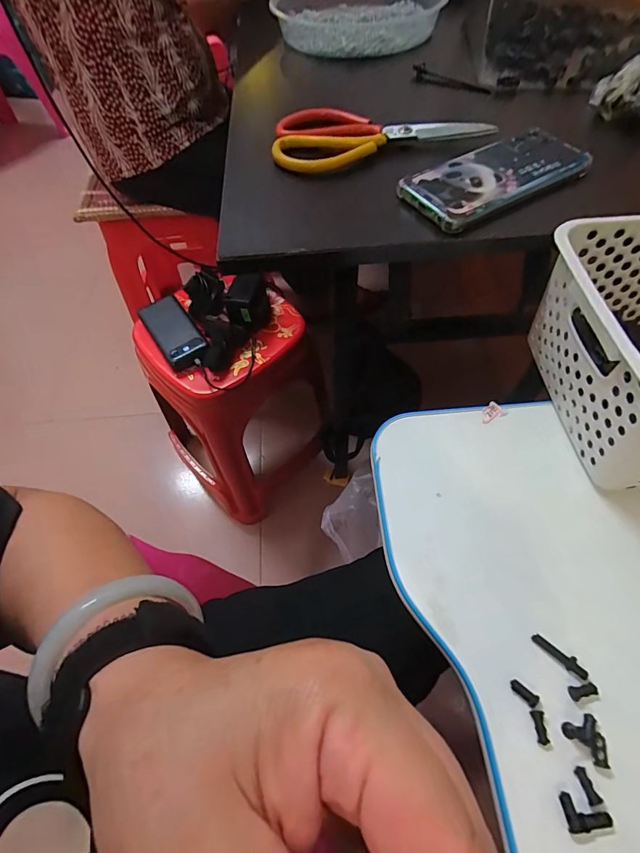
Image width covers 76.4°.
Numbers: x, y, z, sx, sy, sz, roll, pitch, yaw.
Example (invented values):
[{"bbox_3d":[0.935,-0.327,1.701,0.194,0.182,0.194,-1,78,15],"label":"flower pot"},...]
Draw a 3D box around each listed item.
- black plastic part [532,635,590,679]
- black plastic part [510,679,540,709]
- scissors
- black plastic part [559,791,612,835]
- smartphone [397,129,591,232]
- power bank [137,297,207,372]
[{"bbox_3d":[0.156,0.148,0.262,0.035,0.004,0.009,33,64,20],"label":"black plastic part"},{"bbox_3d":[0.127,0.165,0.252,0.017,0.004,0.008,38,66,22],"label":"black plastic part"},{"bbox_3d":[0.056,-0.304,0.414,0.211,0.011,0.099,-11,59,-5],"label":"scissors"},{"bbox_3d":[0.146,0.212,0.223,0.024,0.004,0.016,-2,58,0],"label":"black plastic part"},{"bbox_3d":[0.160,-0.227,0.364,0.171,0.010,0.074,-30,63,-15],"label":"smartphone"},{"bbox_3d":[-0.244,-0.157,0.681,0.067,0.033,0.150,-32,63,-16],"label":"power bank"}]

